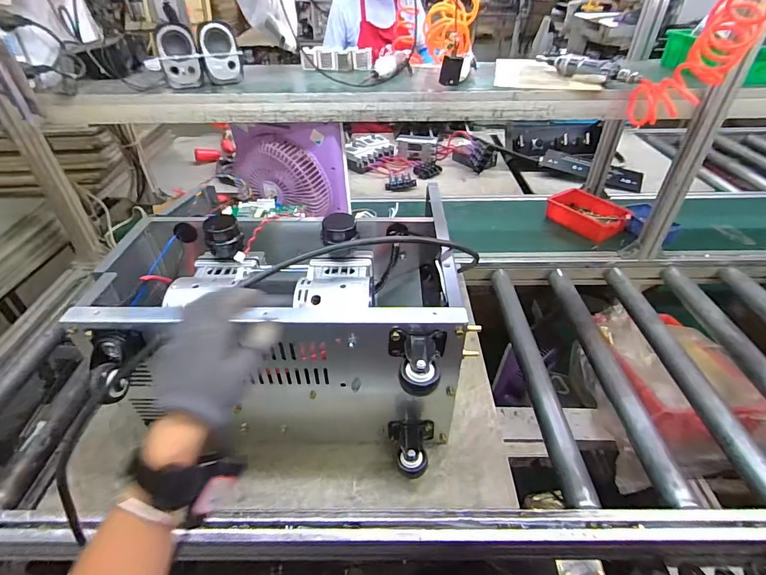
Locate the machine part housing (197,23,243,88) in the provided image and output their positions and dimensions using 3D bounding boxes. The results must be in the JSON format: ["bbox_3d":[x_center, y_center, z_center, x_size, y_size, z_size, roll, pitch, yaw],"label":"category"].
[{"bbox_3d":[-0.363,-0.511,0.885,0.079,0.113,0.059,-30,39,-27],"label":"machine part housing"}]

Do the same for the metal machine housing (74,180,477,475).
[{"bbox_3d":[-0.147,0.046,0.684,0.522,0.305,0.410,-1,39,5],"label":"metal machine housing"}]

